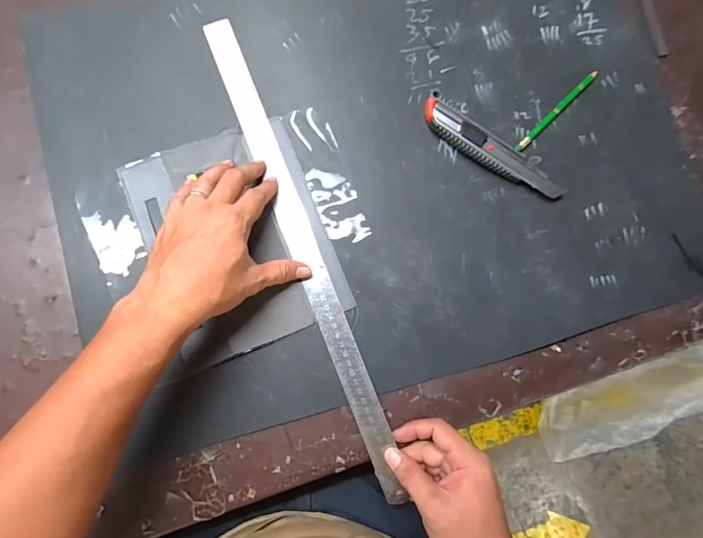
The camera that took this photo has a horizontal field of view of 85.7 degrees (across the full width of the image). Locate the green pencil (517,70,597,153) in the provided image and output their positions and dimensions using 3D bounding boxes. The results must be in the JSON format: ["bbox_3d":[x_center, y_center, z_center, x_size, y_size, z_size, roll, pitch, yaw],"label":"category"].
[{"bbox_3d":[0.230,-0.177,0.422,0.137,0.007,0.008,-43,89,-8],"label":"green pencil"}]

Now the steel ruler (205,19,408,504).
[{"bbox_3d":[-0.047,-0.021,0.390,0.031,0.004,0.515,-21,85,-5],"label":"steel ruler"}]

